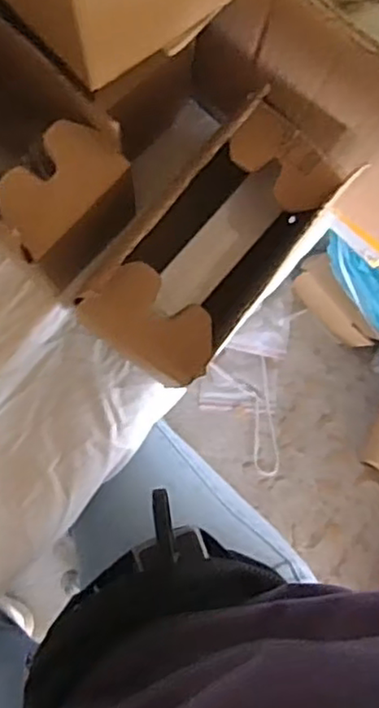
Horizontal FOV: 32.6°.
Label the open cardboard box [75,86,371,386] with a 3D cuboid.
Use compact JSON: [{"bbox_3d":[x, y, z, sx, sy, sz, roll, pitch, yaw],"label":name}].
[{"bbox_3d":[0.020,-0.073,0.437,0.081,0.099,0.183,37,80,-1],"label":"open cardboard box"}]

